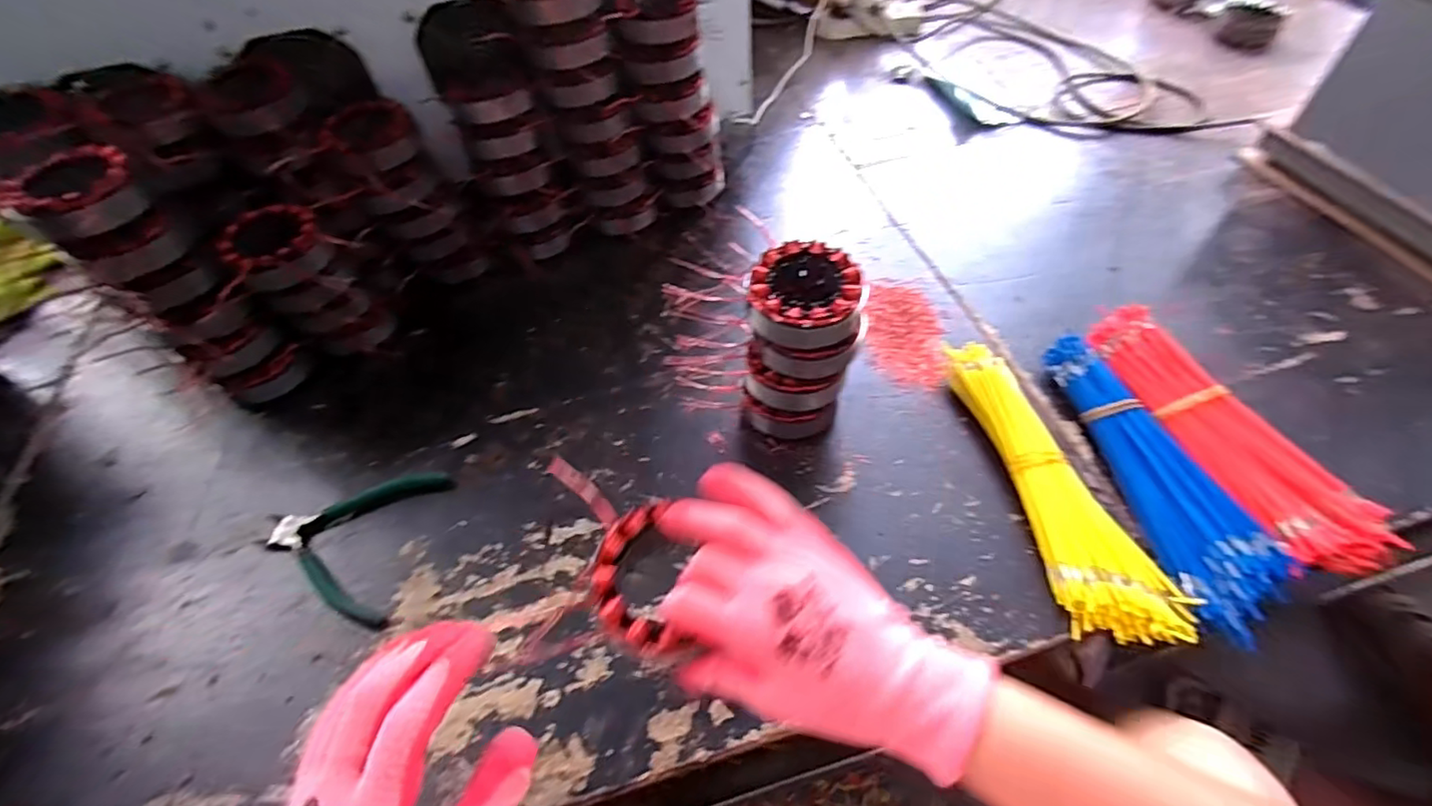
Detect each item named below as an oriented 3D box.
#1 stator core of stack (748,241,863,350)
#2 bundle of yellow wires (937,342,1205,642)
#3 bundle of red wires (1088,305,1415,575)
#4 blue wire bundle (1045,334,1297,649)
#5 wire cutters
[{"bbox_3d":[0.069,-0.082,0.462,0.080,0.038,0.081,6,53,9],"label":"stator core of stack"},{"bbox_3d":[0.270,0.057,0.487,0.078,0.031,0.262,-10,53,-2],"label":"bundle of yellow wires"},{"bbox_3d":[0.407,0.021,0.499,0.072,0.033,0.256,-16,54,-7],"label":"bundle of red wires"},{"bbox_3d":[0.353,0.050,0.484,0.075,0.030,0.258,-8,53,-1],"label":"blue wire bundle"},{"bbox_3d":[-0.303,0.106,0.514,0.131,0.014,0.132,12,55,14],"label":"wire cutters"}]

